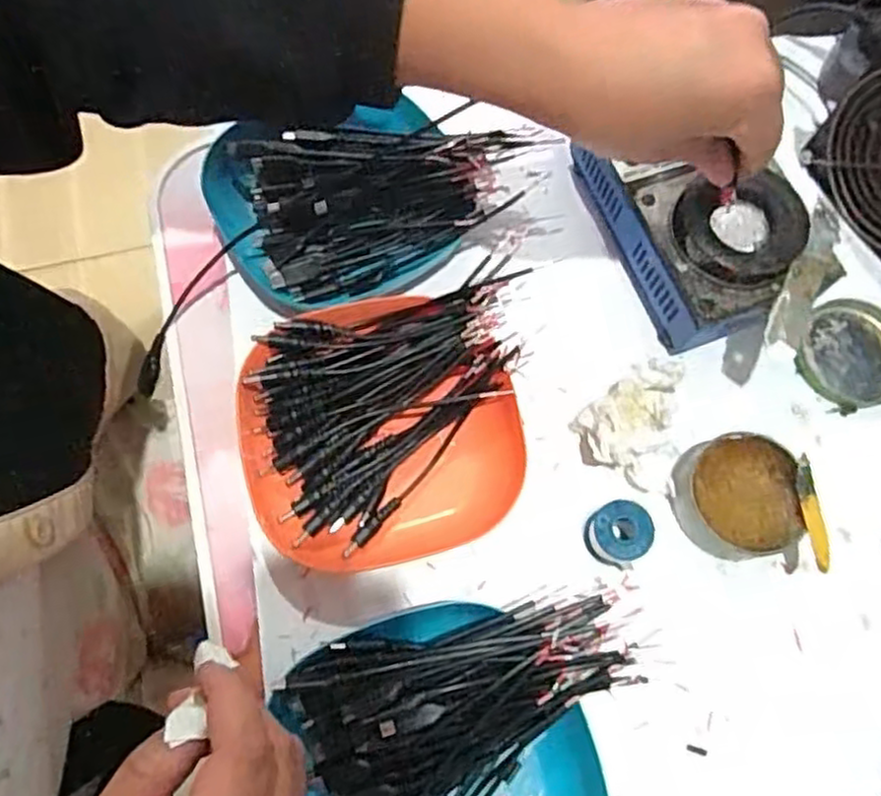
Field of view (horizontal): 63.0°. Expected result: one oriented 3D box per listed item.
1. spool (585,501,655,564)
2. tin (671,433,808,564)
[{"bbox_3d":[0.092,0.070,0.371,0.028,0.025,0.029,1,70,-2],"label":"spool"},{"bbox_3d":[0.156,0.051,0.381,0.057,0.027,0.062,1,70,-2],"label":"tin"}]

